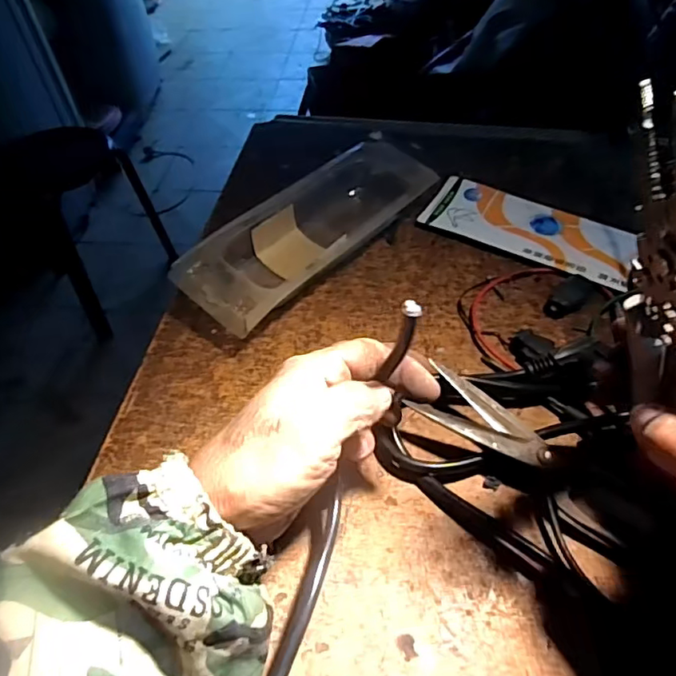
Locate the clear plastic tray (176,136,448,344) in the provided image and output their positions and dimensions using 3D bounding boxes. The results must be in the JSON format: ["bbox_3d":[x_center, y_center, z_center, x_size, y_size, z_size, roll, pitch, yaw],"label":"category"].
[{"bbox_3d":[-0.018,-0.094,0.482,0.095,0.046,0.255,34,58,28],"label":"clear plastic tray"}]

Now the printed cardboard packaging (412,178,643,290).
[{"bbox_3d":[0.174,-0.101,0.509,0.185,0.008,0.088,24,53,22],"label":"printed cardboard packaging"}]

